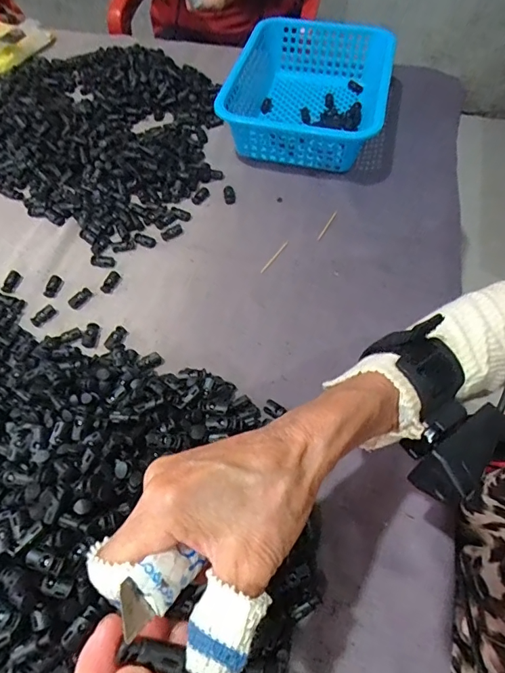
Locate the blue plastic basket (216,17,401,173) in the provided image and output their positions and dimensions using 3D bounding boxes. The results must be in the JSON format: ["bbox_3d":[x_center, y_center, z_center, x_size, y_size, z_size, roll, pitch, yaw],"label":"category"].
[{"bbox_3d":[0.085,-0.359,0.655,0.214,0.075,0.276,12,58,8],"label":"blue plastic basket"}]

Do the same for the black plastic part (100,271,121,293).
[{"bbox_3d":[-0.166,-0.065,0.515,0.014,0.007,0.030,21,60,13],"label":"black plastic part"}]

